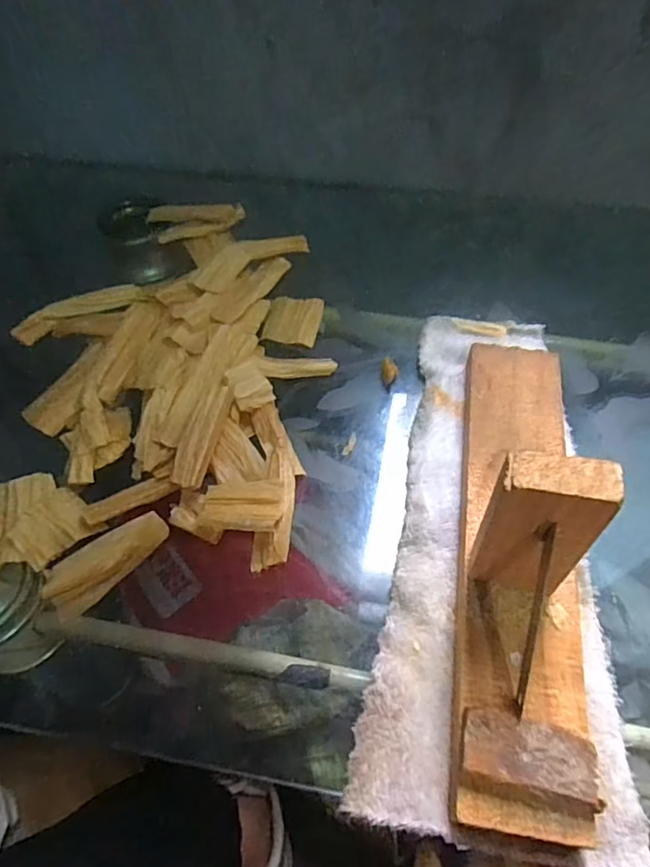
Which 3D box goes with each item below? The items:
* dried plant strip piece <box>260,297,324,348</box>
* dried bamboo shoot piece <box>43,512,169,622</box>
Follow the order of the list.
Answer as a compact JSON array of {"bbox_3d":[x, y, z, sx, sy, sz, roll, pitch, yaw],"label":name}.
[{"bbox_3d":[-0.025,-0.090,0.435,0.042,0.004,0.052,8,57,5],"label":"dried plant strip piece"},{"bbox_3d":[-0.127,0.072,0.323,0.072,0.014,0.034,-33,62,-20],"label":"dried bamboo shoot piece"}]

